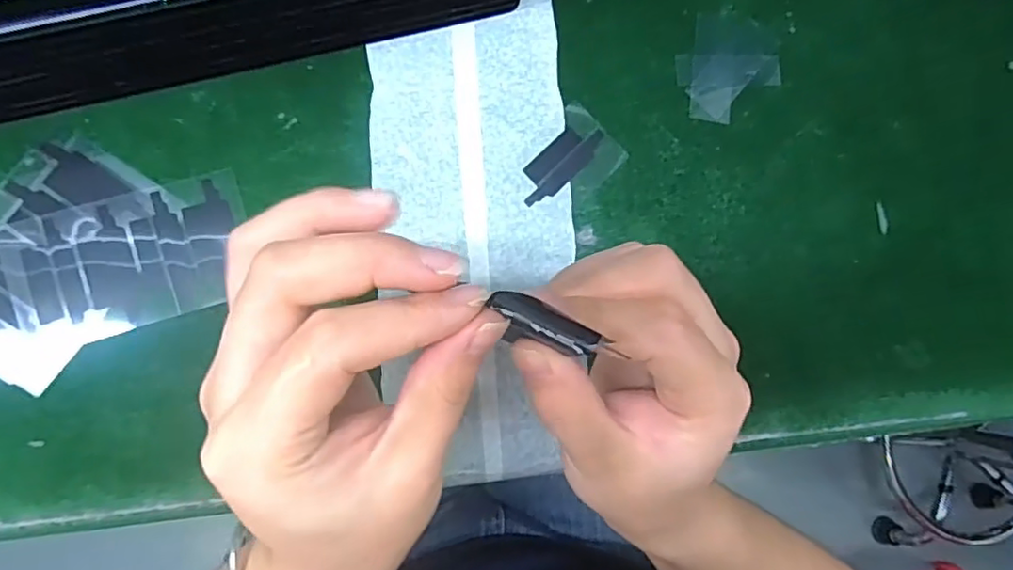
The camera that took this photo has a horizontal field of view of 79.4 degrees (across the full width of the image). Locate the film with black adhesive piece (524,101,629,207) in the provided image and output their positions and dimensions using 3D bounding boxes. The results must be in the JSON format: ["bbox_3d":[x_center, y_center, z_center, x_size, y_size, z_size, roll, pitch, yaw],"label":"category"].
[{"bbox_3d":[0.029,-0.058,0.289,0.051,0.004,0.034,-44,93,-10],"label":"film with black adhesive piece"}]

